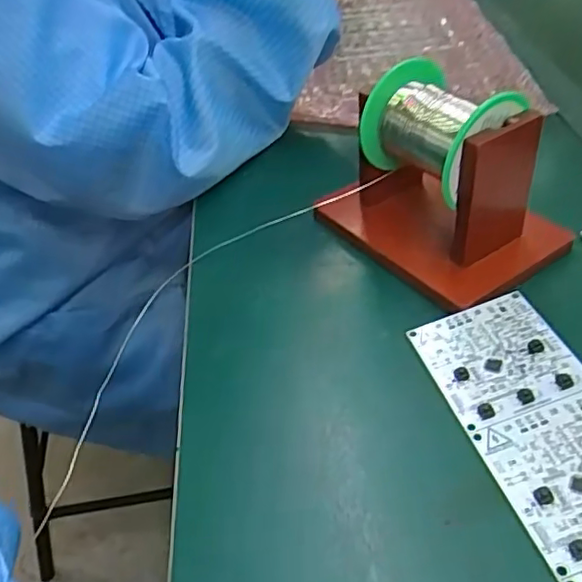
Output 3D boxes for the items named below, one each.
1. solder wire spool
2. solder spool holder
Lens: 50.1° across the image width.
[{"bbox_3d":[0.084,-0.091,0.358,0.060,0.059,0.076,-19,43,-17],"label":"solder wire spool"},{"bbox_3d":[0.091,-0.071,0.375,0.101,0.085,0.132,-27,46,-24],"label":"solder spool holder"}]

